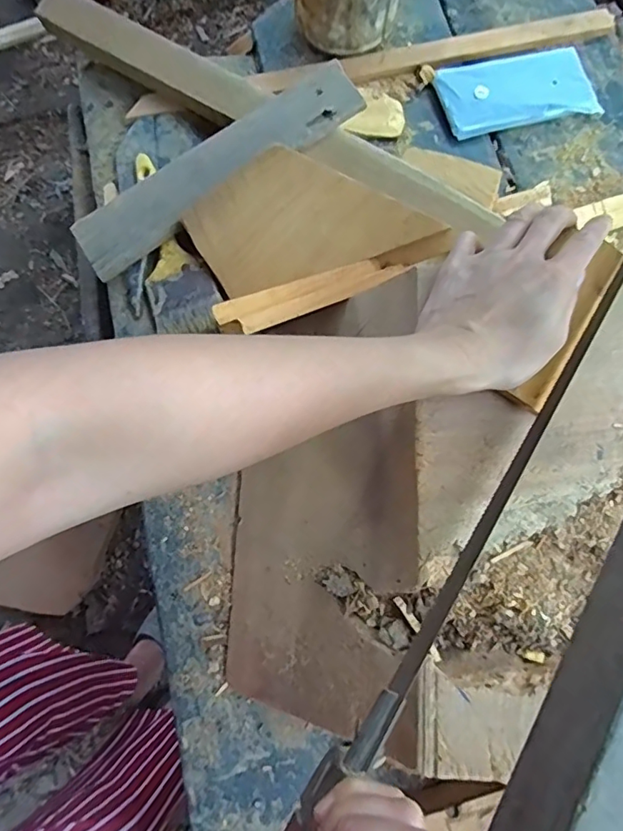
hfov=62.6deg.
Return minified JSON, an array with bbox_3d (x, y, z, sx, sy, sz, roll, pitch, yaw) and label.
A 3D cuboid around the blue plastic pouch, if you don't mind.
[{"bbox_3d":[0.230,-0.362,0.573,0.171,0.019,0.087,-13,75,-2],"label":"blue plastic pouch"}]

